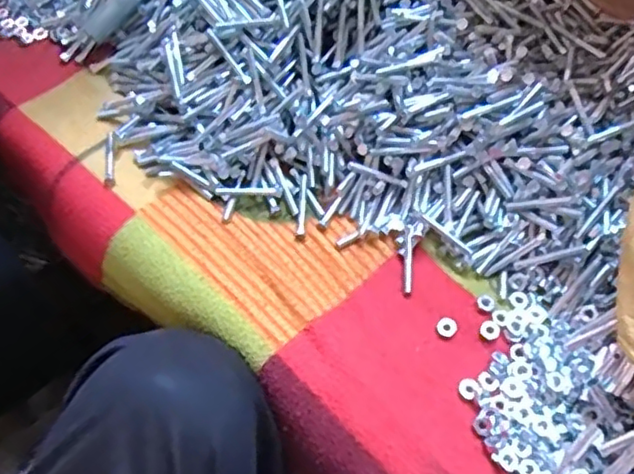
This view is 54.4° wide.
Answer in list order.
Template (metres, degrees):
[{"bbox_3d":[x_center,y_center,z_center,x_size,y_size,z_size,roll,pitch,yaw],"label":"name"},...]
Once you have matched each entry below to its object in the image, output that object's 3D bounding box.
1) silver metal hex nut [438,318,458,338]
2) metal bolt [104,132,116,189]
[{"bbox_3d":[0.102,0.071,0.483,0.016,0.004,0.014,-38,68,-21],"label":"silver metal hex nut"},{"bbox_3d":[-0.186,-0.069,0.555,0.009,0.011,0.060,-5,61,-5],"label":"metal bolt"}]

